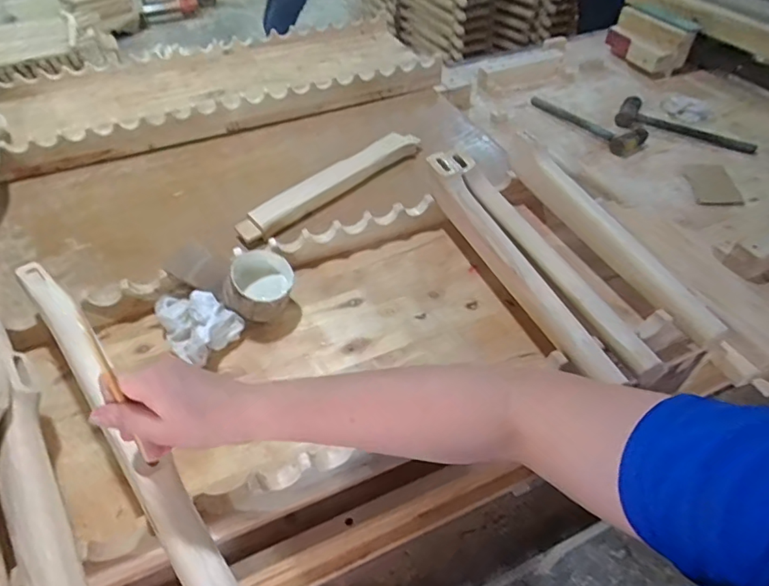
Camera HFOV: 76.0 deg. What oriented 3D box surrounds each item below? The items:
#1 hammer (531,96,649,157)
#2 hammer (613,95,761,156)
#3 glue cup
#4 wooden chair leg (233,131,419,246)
[{"bbox_3d":[0.526,-0.458,1.298,0.077,0.057,0.331,-25,51,-20],"label":"hammer"},{"bbox_3d":[0.806,-0.459,1.327,0.348,0.082,0.080,14,49,15],"label":"hammer"},{"bbox_3d":[-0.165,-0.007,0.654,0.077,0.064,0.081,-1,47,1],"label":"glue cup"},{"bbox_3d":[-0.084,-0.199,0.882,0.397,0.050,0.057,-35,55,-26],"label":"wooden chair leg"}]

